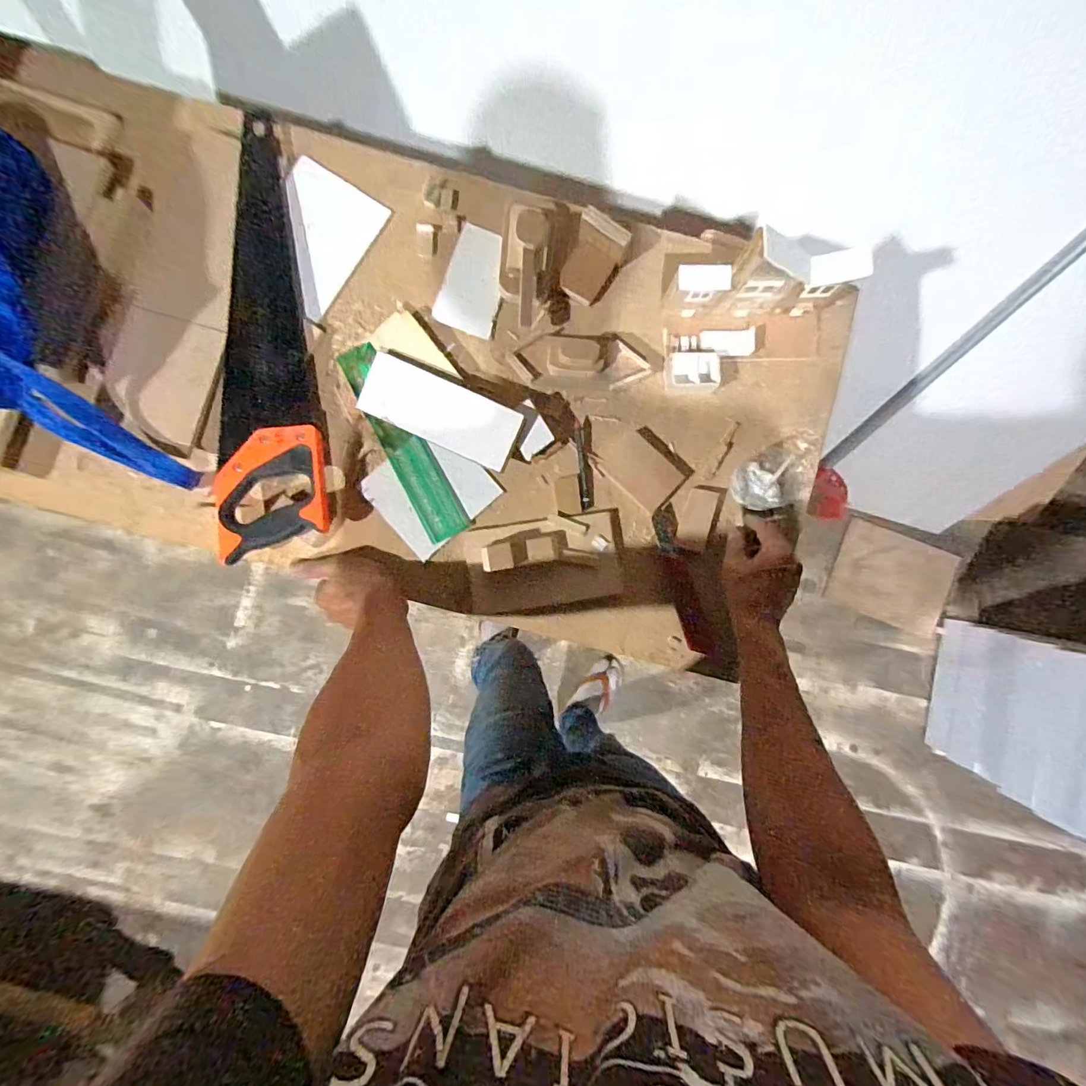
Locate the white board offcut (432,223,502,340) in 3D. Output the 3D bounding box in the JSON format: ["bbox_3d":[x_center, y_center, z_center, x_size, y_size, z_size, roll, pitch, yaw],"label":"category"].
[{"bbox_3d":[-0.083,-0.318,0.564,0.070,0.007,0.121,17,88,-1],"label":"white board offcut"}]

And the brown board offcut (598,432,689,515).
[{"bbox_3d":[0.124,-0.089,0.569,0.087,0.010,0.066,44,88,1],"label":"brown board offcut"}]

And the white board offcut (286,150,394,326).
[{"bbox_3d":[-0.276,-0.366,0.565,0.110,0.021,0.169,29,87,0],"label":"white board offcut"}]

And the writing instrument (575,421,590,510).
[{"bbox_3d":[0.048,-0.094,0.568,0.011,0.007,0.106,-6,88,-1],"label":"writing instrument"}]

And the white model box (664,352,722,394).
[{"bbox_3d":[0.181,-0.206,0.566,0.066,0.032,0.041,-1,88,-1],"label":"white model box"}]

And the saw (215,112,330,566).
[{"bbox_3d":[-0.321,-0.236,0.537,0.110,0.043,0.504,-6,88,-1],"label":"saw"}]

